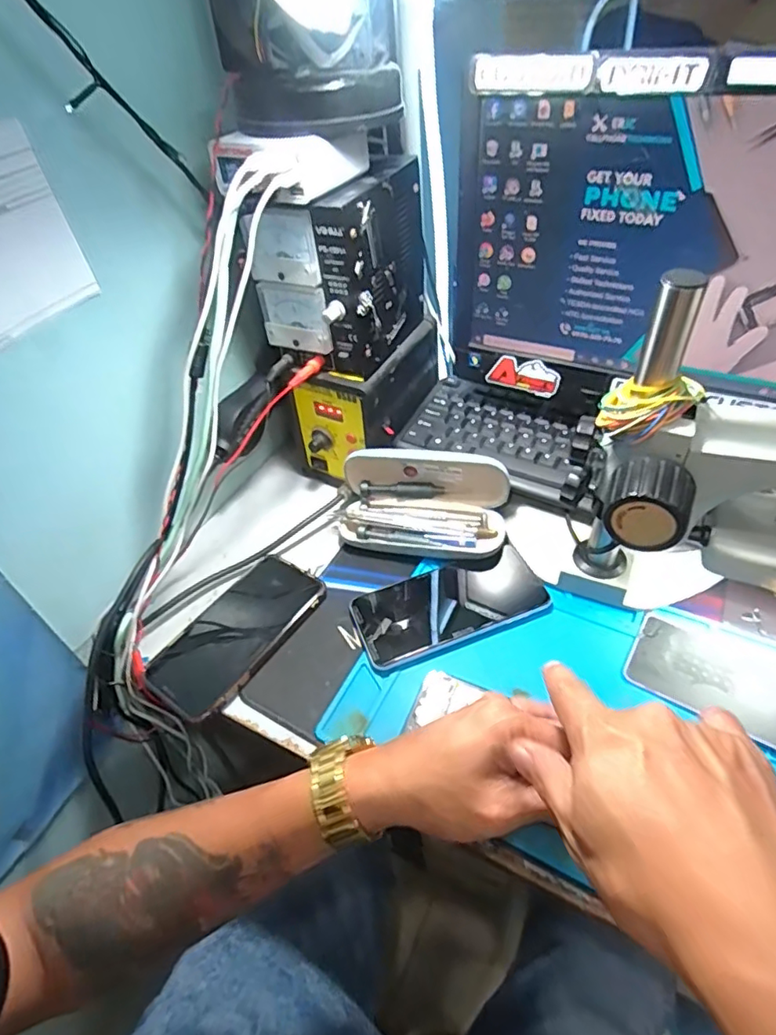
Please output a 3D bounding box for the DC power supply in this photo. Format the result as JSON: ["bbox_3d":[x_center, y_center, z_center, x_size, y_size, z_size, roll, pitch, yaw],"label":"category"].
[{"bbox_3d":[-0.040,-0.230,0.513,0.106,0.140,0.146,14,49,18],"label":"DC power supply"}]

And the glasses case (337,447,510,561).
[{"bbox_3d":[0.030,-0.017,0.530,0.162,0.068,0.082,6,47,11],"label":"glasses case"}]

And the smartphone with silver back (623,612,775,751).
[{"bbox_3d":[0.268,0.129,0.422,0.155,0.008,0.072,24,53,26],"label":"smartphone with silver back"}]

